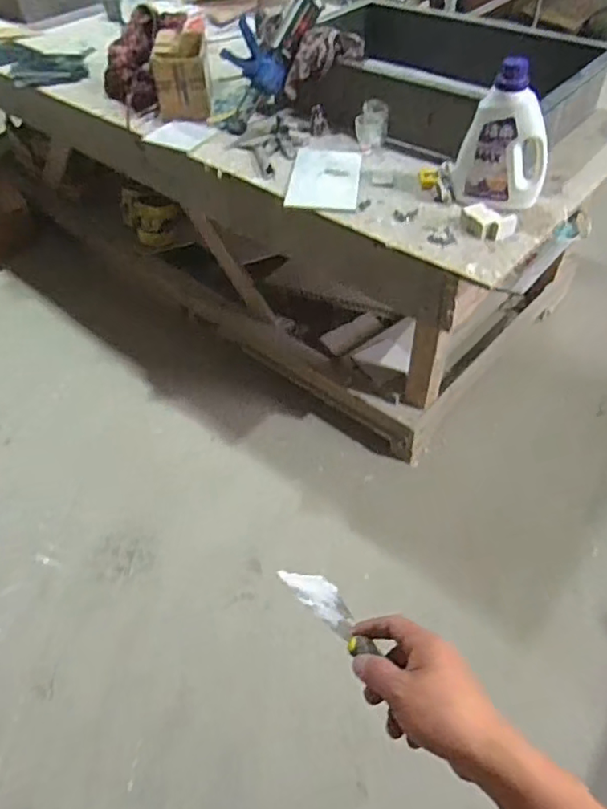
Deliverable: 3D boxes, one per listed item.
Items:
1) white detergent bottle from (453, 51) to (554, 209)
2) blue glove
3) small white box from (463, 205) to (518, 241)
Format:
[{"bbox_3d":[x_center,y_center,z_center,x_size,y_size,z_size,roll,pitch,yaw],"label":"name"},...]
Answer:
[{"bbox_3d":[0.421,-0.550,1.208,0.183,0.274,0.104,32,56,25],"label":"white detergent bottle"},{"bbox_3d":[-0.119,-0.868,1.451,0.082,0.179,0.173,35,57,27],"label":"blue glove"},{"bbox_3d":[0.387,-0.379,1.214,0.117,0.048,0.065,17,51,14],"label":"small white box"}]

